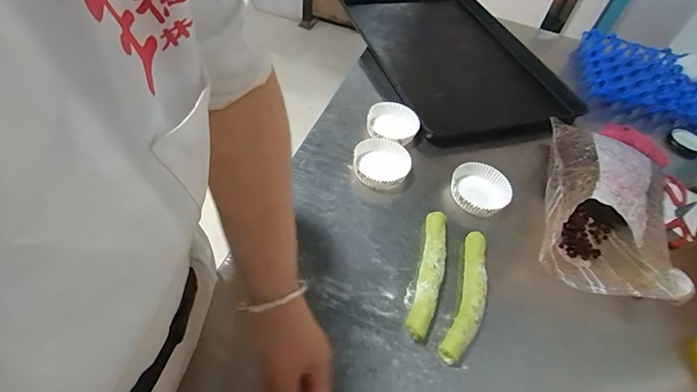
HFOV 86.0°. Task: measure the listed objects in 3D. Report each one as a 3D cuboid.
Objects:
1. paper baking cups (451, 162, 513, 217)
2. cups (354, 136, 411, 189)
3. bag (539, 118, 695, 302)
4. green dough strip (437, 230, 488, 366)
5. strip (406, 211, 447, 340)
[{"bbox_3d":[0.221,-0.011,0.625,0.095,0.030,0.092,4,51,-5],"label":"paper baking cups"},{"bbox_3d":[0.055,-0.055,0.648,0.095,0.035,0.096,4,51,-5],"label":"cups"},{"bbox_3d":[0.425,-0.012,0.596,0.179,0.131,0.357,23,51,11],"label":"bag"},{"bbox_3d":[0.164,0.132,0.508,0.039,0.028,0.197,21,52,9],"label":"green dough strip"},{"bbox_3d":[0.115,0.103,0.527,0.033,0.024,0.198,16,51,5],"label":"strip"}]

